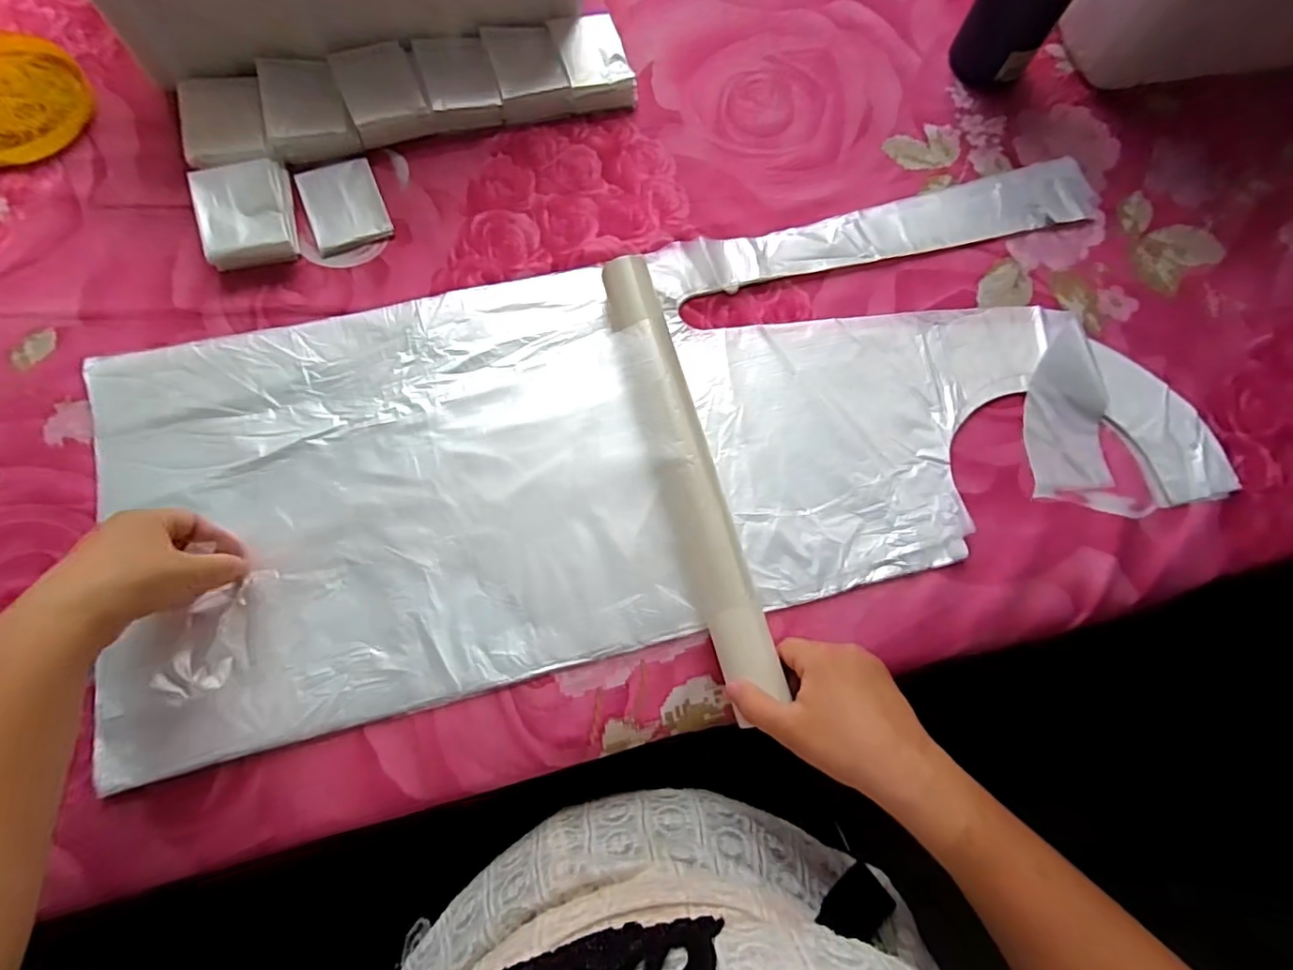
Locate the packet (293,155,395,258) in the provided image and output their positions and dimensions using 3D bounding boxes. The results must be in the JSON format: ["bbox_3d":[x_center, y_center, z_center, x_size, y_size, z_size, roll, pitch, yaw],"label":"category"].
[{"bbox_3d":[-0.262,-0.244,0.501,0.064,0.006,0.086,-21,75,-10],"label":"packet"}]

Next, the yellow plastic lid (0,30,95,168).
[{"bbox_3d":[-0.562,-0.338,0.500,0.132,0.013,0.144,1,72,-4],"label":"yellow plastic lid"}]

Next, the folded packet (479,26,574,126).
[{"bbox_3d":[-0.112,-0.390,0.547,0.064,0.029,0.093,-16,74,-9],"label":"folded packet"}]

